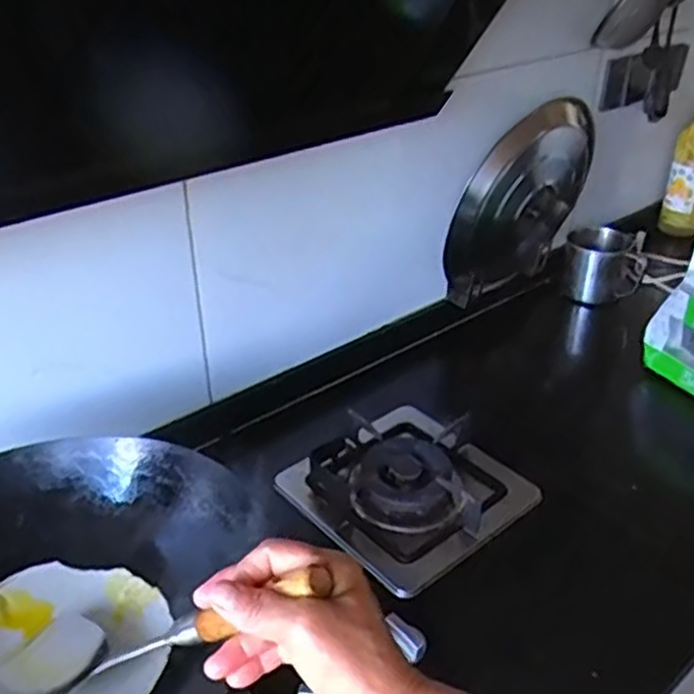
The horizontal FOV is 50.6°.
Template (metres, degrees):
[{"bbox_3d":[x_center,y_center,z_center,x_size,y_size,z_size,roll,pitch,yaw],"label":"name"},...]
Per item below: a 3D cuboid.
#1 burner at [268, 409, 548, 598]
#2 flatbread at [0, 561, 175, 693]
[{"bbox_3d":[0.074,0.165,0.883,0.243,0.065,0.237,-21,38,-31],"label":"burner"},{"bbox_3d":[-0.249,0.258,0.631,0.182,0.022,0.177,0,32,0],"label":"flatbread"}]

